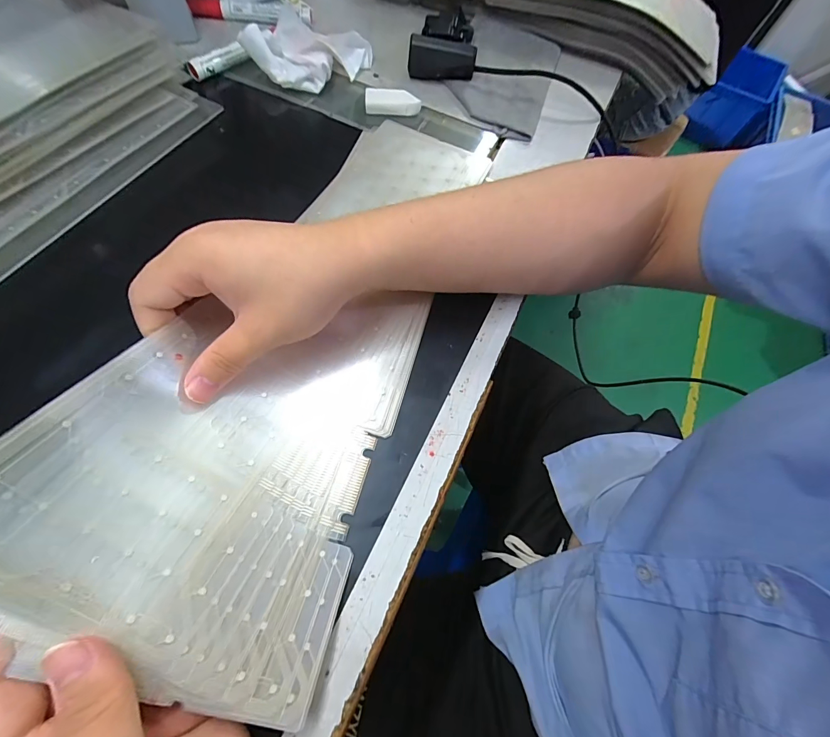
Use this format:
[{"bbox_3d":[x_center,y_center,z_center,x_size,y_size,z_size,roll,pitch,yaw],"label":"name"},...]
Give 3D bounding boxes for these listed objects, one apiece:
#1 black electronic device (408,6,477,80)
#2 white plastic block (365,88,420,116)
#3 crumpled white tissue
[{"bbox_3d":[0.029,-0.320,0.354,0.065,0.051,0.023,12,65,1],"label":"black electronic device"},{"bbox_3d":[-0.022,-0.264,0.351,0.053,0.011,0.027,-3,66,-6],"label":"white plastic block"},{"bbox_3d":[-0.100,-0.308,0.345,0.124,0.045,0.052,-12,67,-10],"label":"crumpled white tissue"}]

